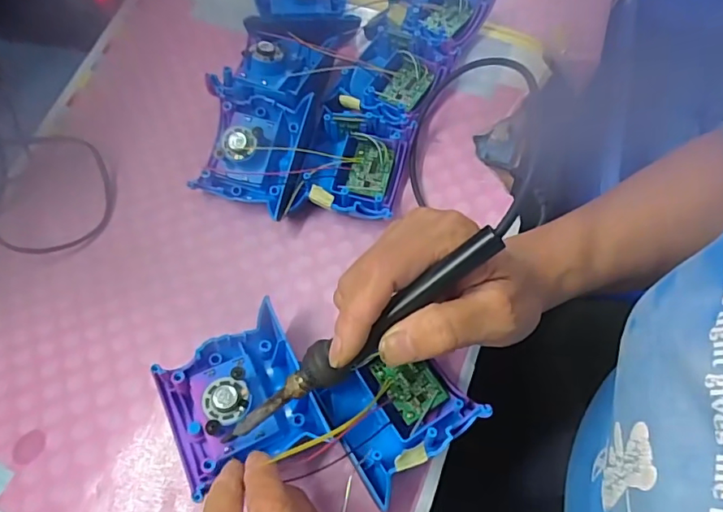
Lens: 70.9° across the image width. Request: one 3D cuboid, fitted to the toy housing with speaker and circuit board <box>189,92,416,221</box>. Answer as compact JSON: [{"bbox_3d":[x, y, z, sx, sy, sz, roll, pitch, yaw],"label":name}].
[{"bbox_3d":[-0.047,-0.072,0.388,0.146,0.049,0.100,12,61,10],"label":"toy housing with speaker and circuit board"}]

